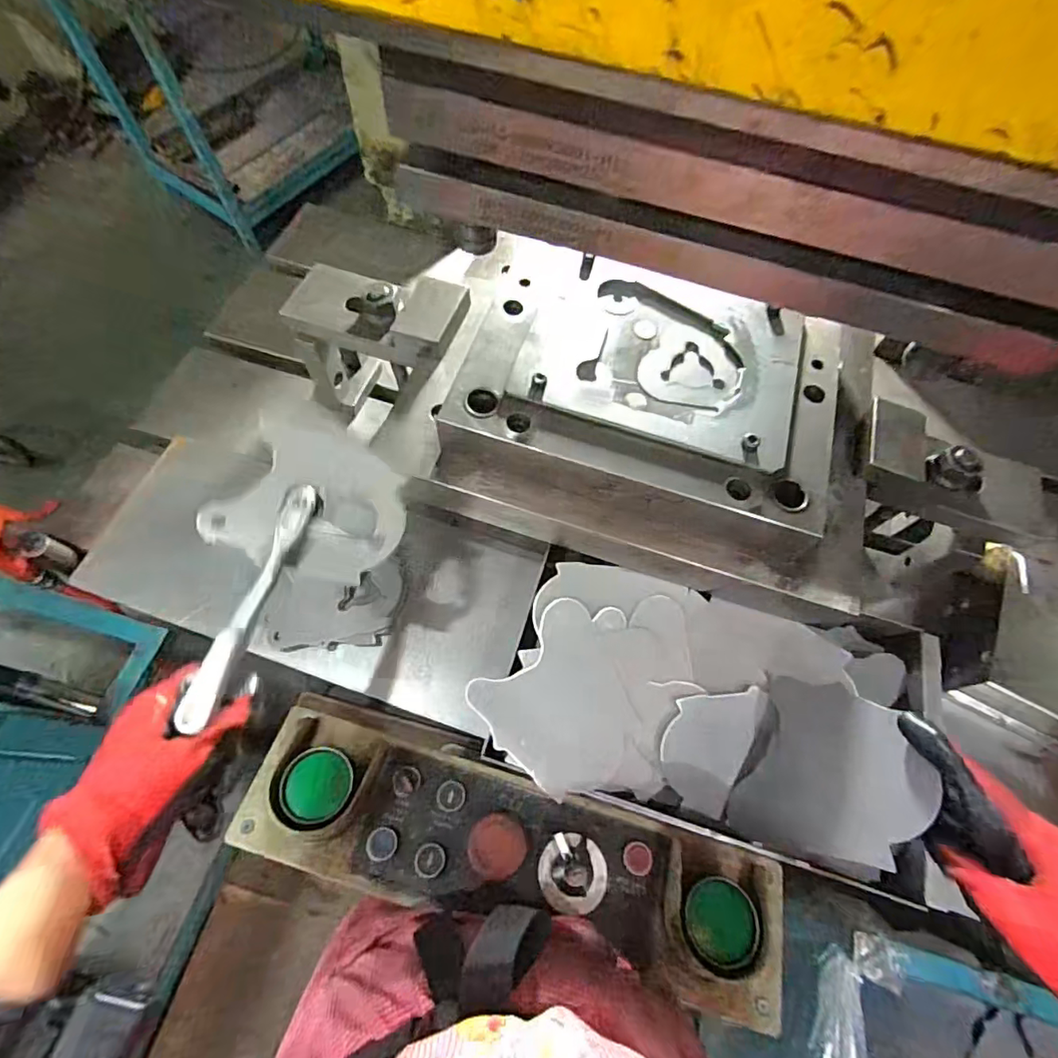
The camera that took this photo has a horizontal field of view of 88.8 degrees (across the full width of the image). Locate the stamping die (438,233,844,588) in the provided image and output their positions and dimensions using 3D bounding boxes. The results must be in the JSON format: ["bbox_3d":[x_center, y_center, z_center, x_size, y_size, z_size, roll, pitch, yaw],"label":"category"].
[{"bbox_3d":[0.106,-0.122,0.497,0.337,0.065,0.265,18,65,5],"label":"stamping die"}]

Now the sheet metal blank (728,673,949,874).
[{"bbox_3d":[0.220,0.180,0.406,0.011,0.145,0.122,24,72,-23],"label":"sheet metal blank"}]

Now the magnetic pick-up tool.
[{"bbox_3d":[-0.181,0.045,0.358,0.017,0.021,0.168,14,63,3],"label":"magnetic pick-up tool"}]

